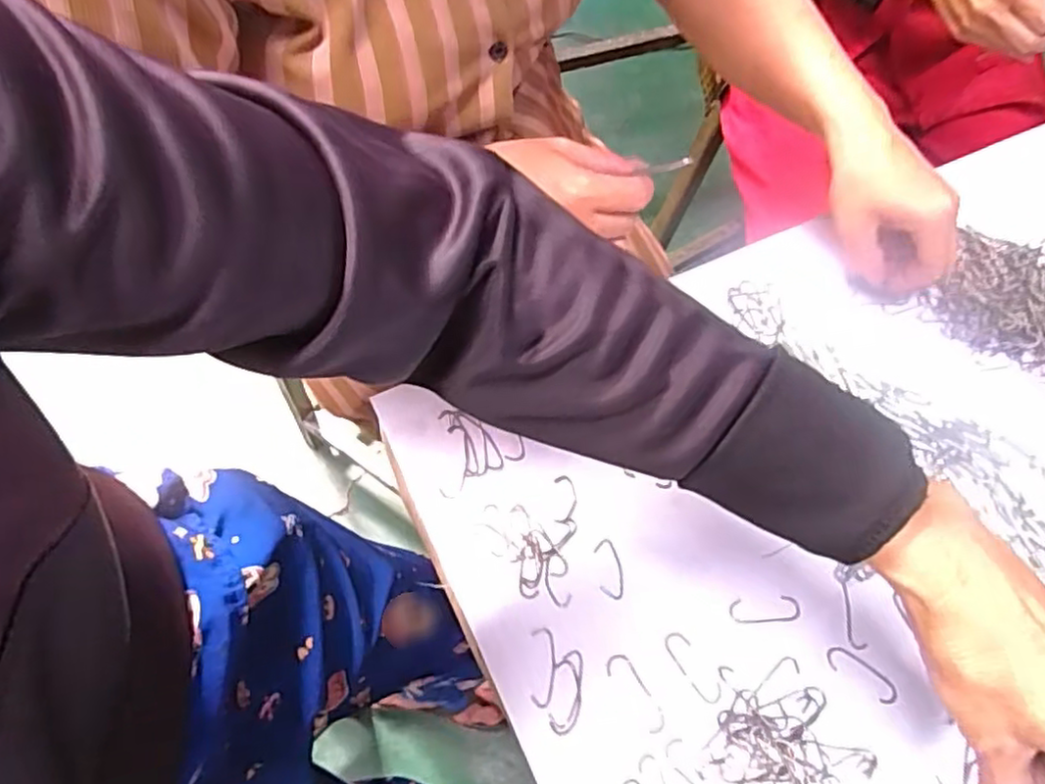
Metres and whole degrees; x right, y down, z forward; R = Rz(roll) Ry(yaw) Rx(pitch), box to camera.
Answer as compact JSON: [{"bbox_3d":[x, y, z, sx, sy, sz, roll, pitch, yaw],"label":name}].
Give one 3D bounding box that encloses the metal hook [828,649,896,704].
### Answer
[{"bbox_3d":[0.199,0.164,0.396,0.042,0.004,0.017,34,65,13],"label":"metal hook"}]

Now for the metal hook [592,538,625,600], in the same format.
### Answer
[{"bbox_3d":[0.053,0.108,0.414,0.016,0.004,0.036,-6,63,-7],"label":"metal hook"}]

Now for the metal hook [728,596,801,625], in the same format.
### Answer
[{"bbox_3d":[0.147,0.131,0.409,0.044,0.004,0.015,-3,62,-5],"label":"metal hook"}]

